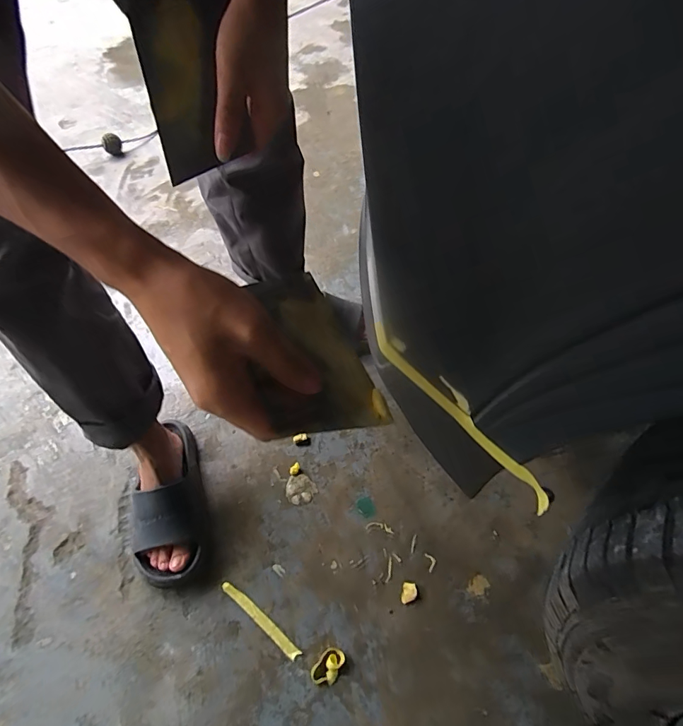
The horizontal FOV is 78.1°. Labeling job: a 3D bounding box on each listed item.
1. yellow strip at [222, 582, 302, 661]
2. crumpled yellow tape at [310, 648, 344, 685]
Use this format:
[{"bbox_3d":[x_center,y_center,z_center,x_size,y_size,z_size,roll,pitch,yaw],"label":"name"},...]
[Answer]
[{"bbox_3d":[-0.116,0.360,0.594,0.141,0.007,0.016,33,62,23],"label":"yellow strip"},{"bbox_3d":[-0.017,0.401,0.555,0.031,0.014,0.046,33,62,24],"label":"crumpled yellow tape"}]

